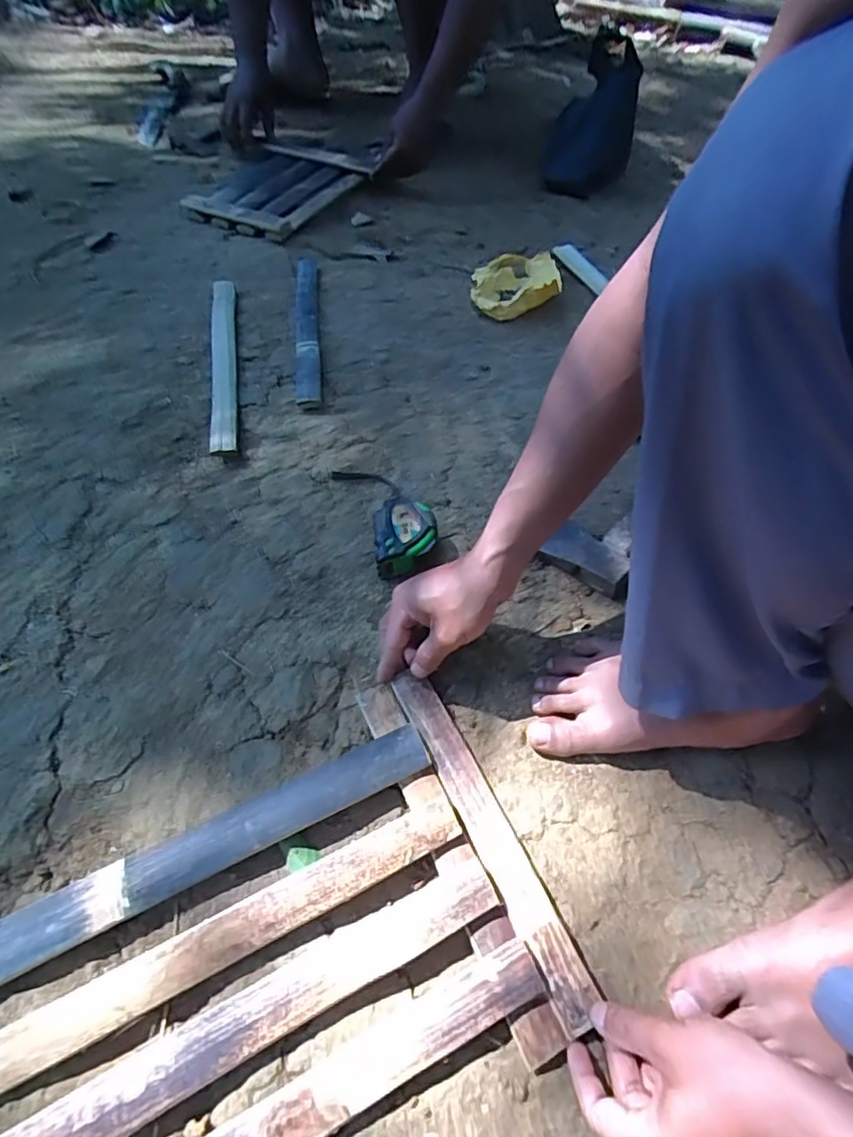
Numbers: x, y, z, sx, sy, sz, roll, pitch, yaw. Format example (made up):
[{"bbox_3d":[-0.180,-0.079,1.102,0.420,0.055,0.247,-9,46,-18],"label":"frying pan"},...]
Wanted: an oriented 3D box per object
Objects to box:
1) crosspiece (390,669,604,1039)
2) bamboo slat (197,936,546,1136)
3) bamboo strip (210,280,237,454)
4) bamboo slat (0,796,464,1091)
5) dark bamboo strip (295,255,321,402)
[{"bbox_3d":[0.047,0.203,0.453,0.037,0.010,0.274,-22,59,-17],"label":"crosspiece"},{"bbox_3d":[-0.082,0.339,0.353,0.344,0.025,0.036,-21,61,-16],"label":"bamboo slat"},{"bbox_3d":[-0.265,-0.274,0.741,0.029,0.022,0.348,-8,58,-9],"label":"bamboo strip"},{"bbox_3d":[-0.136,0.254,0.395,0.346,0.012,0.034,-21,61,-16],"label":"bamboo slat"},{"bbox_3d":[-0.167,-0.348,0.792,0.033,0.025,0.346,-4,57,-6],"label":"dark bamboo strip"}]

